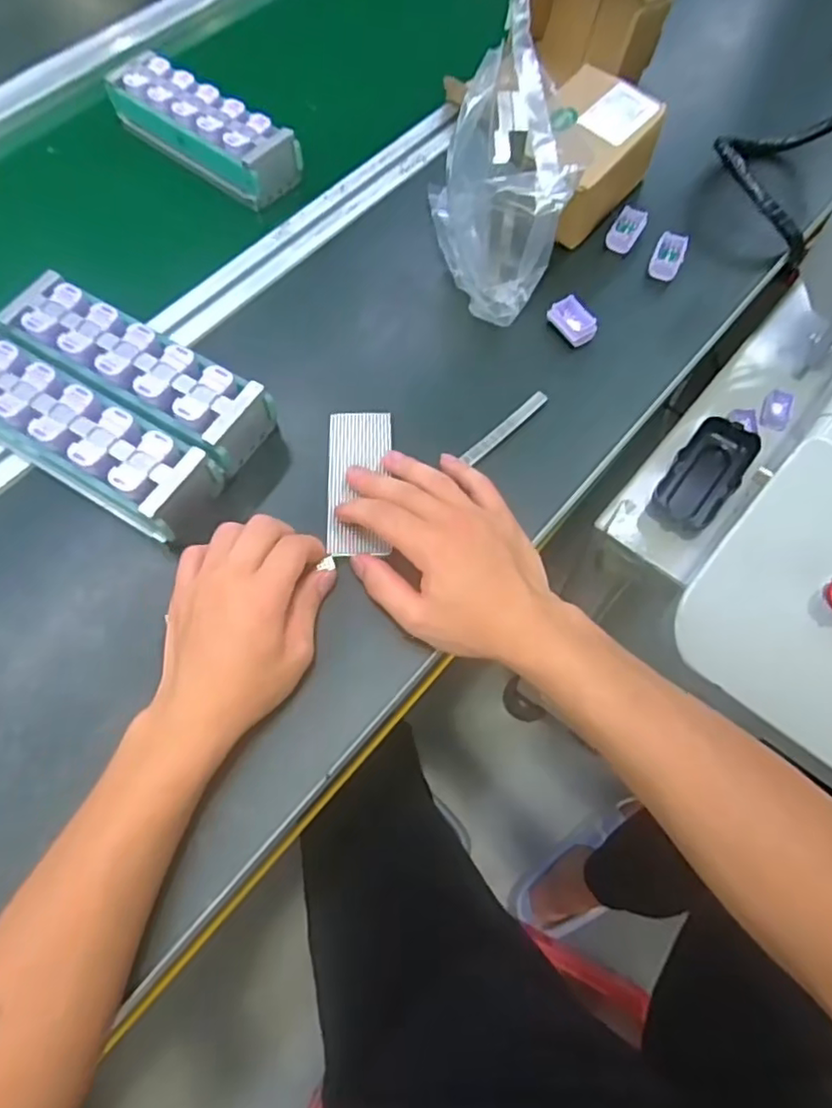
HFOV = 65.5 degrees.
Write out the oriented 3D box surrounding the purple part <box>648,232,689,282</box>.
[{"bbox_3d":[0.202,-0.239,0.519,0.023,0.016,0.034,21,68,10],"label":"purple part"}]

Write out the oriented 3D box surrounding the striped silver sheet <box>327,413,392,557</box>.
[{"bbox_3d":[-0.039,-0.049,0.431,0.042,0.008,0.107,0,66,1],"label":"striped silver sheet"}]

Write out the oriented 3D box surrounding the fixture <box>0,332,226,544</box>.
[{"bbox_3d":[-0.222,-0.077,0.428,0.187,0.048,0.060,29,69,13],"label":"fixture"}]

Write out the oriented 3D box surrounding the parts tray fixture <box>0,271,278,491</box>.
[{"bbox_3d":[-0.190,-0.126,0.450,0.186,0.048,0.058,31,70,14],"label":"parts tray fixture"}]

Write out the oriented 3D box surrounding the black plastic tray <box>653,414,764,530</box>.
[{"bbox_3d":[0.246,-0.068,0.547,0.052,0.024,0.106,34,70,15],"label":"black plastic tray"}]

